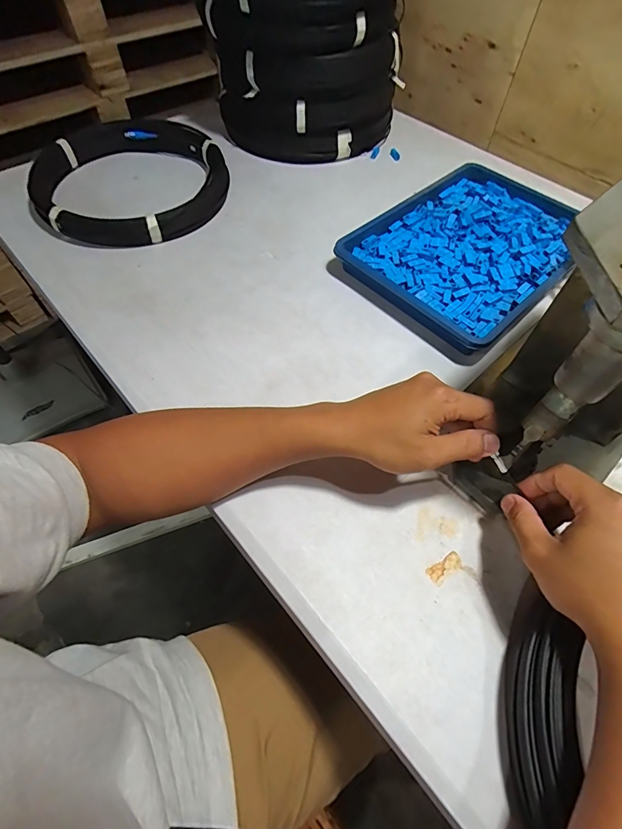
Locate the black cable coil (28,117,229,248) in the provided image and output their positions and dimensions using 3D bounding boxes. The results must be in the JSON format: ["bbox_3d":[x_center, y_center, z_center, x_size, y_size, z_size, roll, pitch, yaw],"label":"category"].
[{"bbox_3d":[-0.271,-0.358,0.601,0.273,0.057,0.266,0,59,-1],"label":"black cable coil"}]

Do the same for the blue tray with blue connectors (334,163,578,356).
[{"bbox_3d":[0.223,-0.229,0.547,0.316,0.039,0.240,-38,66,-21],"label":"blue tray with blue connectors"}]

